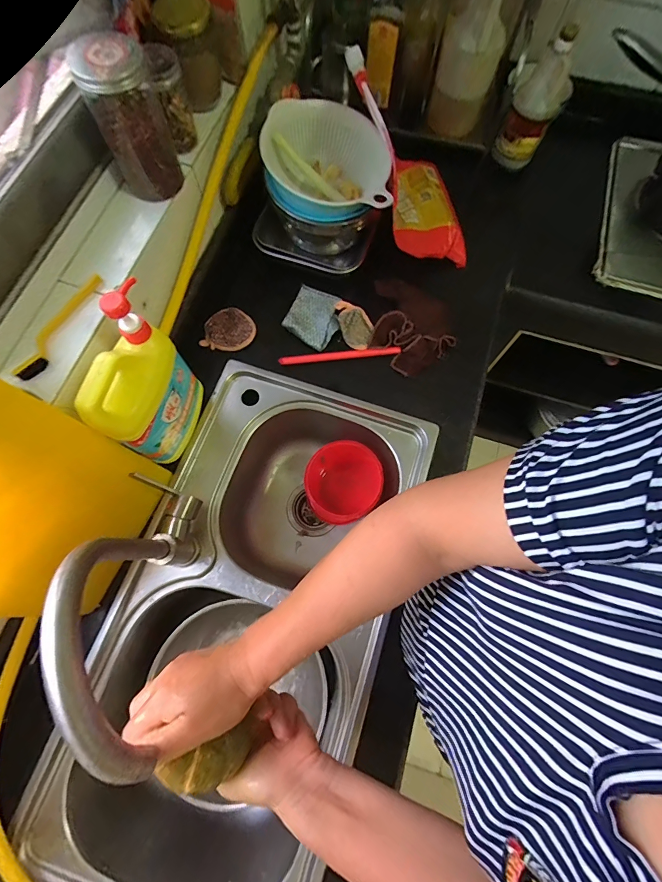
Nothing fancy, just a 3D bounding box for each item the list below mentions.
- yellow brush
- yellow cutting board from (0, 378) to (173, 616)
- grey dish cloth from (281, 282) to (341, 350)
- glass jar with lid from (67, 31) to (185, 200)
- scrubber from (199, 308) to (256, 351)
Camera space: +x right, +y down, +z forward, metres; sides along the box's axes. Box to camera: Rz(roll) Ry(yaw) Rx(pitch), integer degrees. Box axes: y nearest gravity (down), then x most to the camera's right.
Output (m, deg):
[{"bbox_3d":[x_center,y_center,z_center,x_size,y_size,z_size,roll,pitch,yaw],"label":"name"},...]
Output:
[{"bbox_3d":[-0.345,-0.147,0.474,0.026,0.013,0.160,20,74,5],"label":"yellow brush"},{"bbox_3d":[-0.325,0.086,0.424,0.018,0.318,0.220,21,73,20],"label":"yellow cutting board"},{"bbox_3d":[-0.031,-0.230,0.685,0.096,0.007,0.108,26,74,6],"label":"grey dish cloth"},{"bbox_3d":[-0.256,-0.415,0.480,0.083,0.156,0.087,0,73,-1],"label":"glass jar with lid"},{"bbox_3d":[-0.186,-0.205,0.683,0.093,0.010,0.082,0,73,-1],"label":"scrubber"}]

